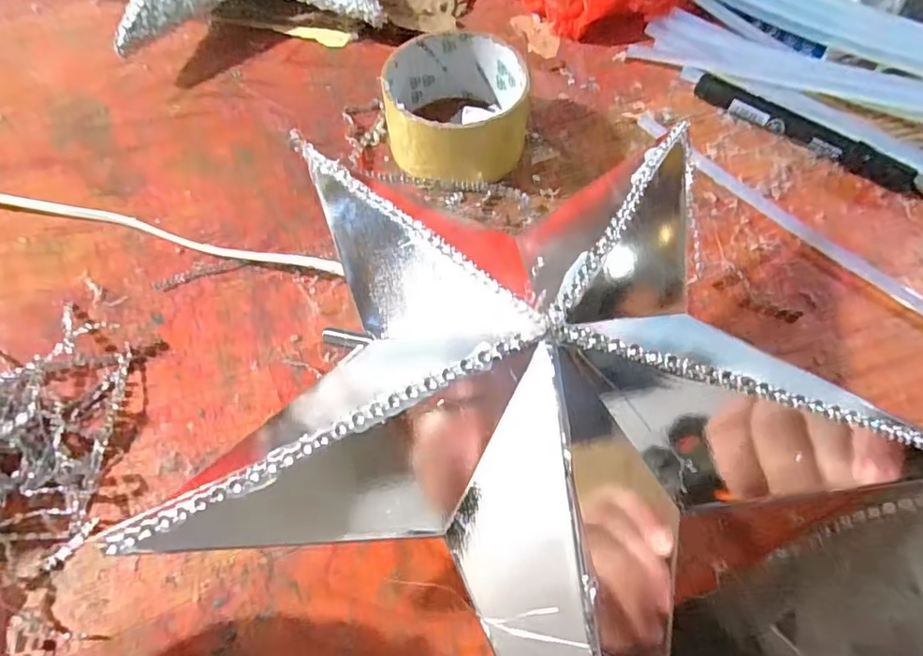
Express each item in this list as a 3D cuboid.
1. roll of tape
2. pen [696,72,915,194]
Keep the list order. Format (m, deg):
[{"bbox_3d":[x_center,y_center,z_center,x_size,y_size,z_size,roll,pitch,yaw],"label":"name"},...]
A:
[{"bbox_3d":[-0.002,-0.125,0.319,0.080,0.045,0.085,0,61,0],"label":"roll of tape"},{"bbox_3d":[0.203,-0.119,0.332,0.132,0.015,0.012,37,67,19],"label":"pen"}]

